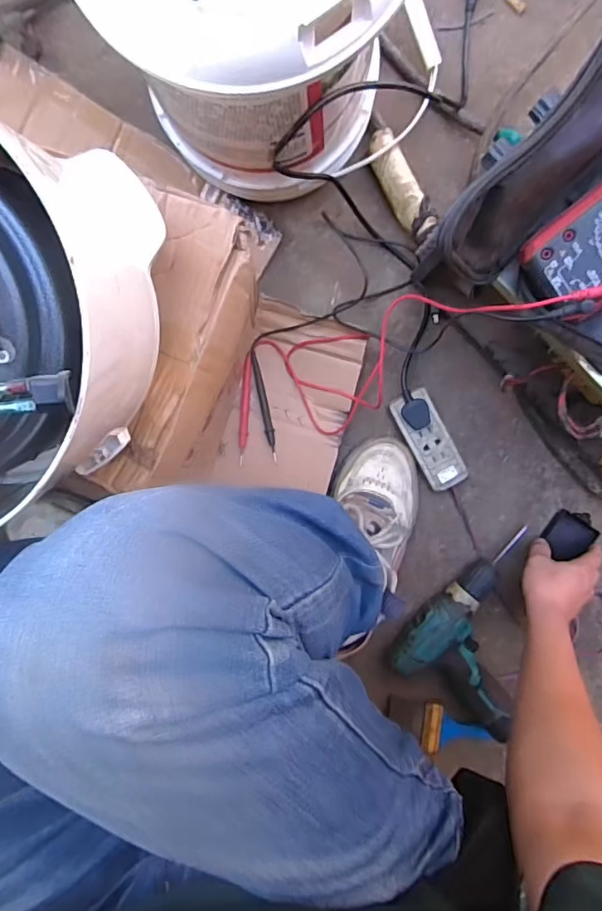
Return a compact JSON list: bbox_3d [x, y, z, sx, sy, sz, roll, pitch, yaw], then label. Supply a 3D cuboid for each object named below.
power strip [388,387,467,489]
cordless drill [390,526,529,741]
[{"bbox_3d":[0.164,-0.019,0.666,0.051,0.026,0.129,-28,99,3],"label":"power strip"},{"bbox_3d":[0.260,0.235,0.690,0.184,0.061,0.229,38,96,-7],"label":"cordless drill"}]

